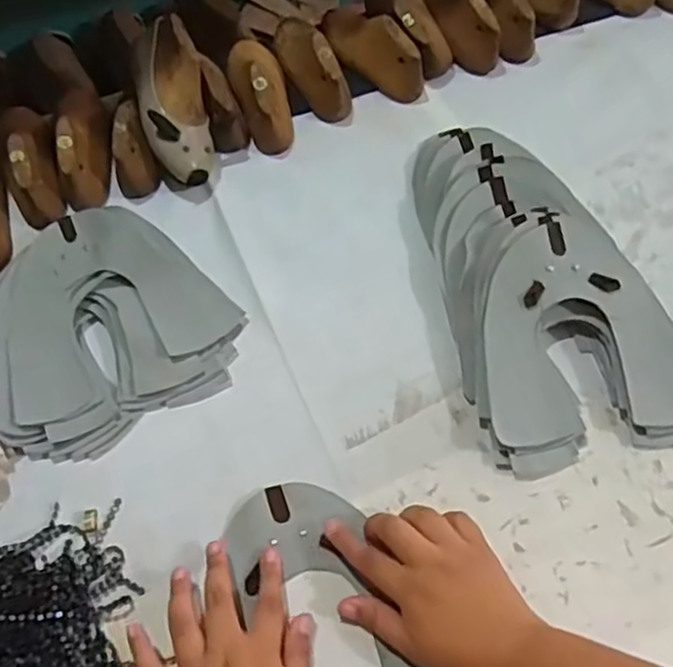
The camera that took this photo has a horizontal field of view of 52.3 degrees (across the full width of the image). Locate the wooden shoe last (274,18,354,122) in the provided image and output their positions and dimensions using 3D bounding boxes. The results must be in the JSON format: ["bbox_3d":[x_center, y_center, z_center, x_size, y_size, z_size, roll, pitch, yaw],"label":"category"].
[{"bbox_3d":[-0.025,-0.270,0.668,0.051,0.059,0.136,-25,64,-13],"label":"wooden shoe last"}]

